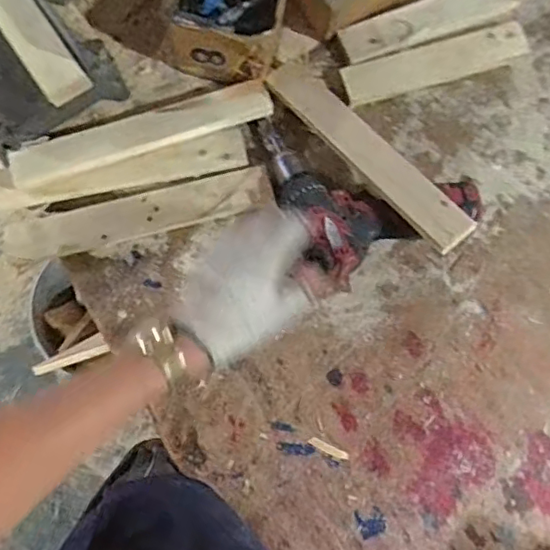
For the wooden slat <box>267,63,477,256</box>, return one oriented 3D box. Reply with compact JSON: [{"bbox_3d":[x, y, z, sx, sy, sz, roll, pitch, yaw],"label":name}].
[{"bbox_3d":[0.098,-0.137,0.642,0.048,0.022,0.289,-43,69,3],"label":"wooden slat"}]

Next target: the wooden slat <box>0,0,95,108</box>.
[{"bbox_3d":[-0.273,-0.276,0.616,0.045,0.024,0.214,-35,89,-8],"label":"wooden slat"}]

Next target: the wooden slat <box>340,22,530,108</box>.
[{"bbox_3d":[0.190,-0.252,0.696,0.221,0.013,0.047,-17,79,-5],"label":"wooden slat"}]

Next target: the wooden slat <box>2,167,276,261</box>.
[{"bbox_3d":[-0.149,-0.065,0.650,0.294,0.013,0.052,-11,78,-4],"label":"wooden slat"}]

